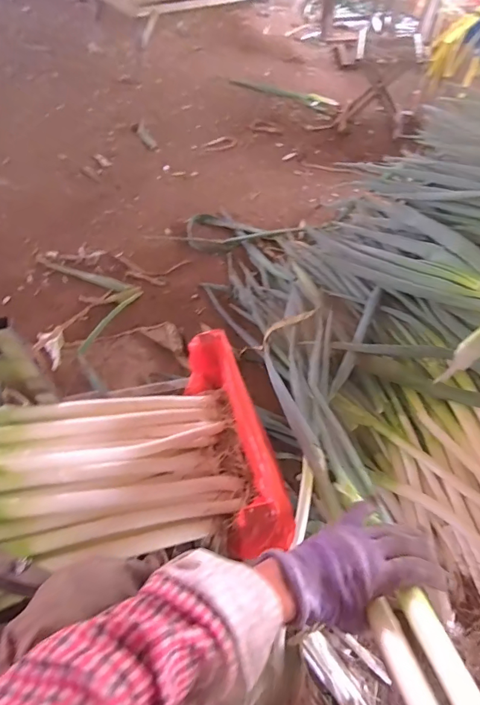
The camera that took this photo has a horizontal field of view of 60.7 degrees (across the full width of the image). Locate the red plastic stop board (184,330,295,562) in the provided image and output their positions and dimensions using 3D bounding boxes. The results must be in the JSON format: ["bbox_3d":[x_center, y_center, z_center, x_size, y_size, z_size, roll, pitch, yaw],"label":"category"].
[{"bbox_3d":[-0.004,0.120,0.596,0.084,0.135,0.286,-11,54,-10],"label":"red plastic stop board"}]

